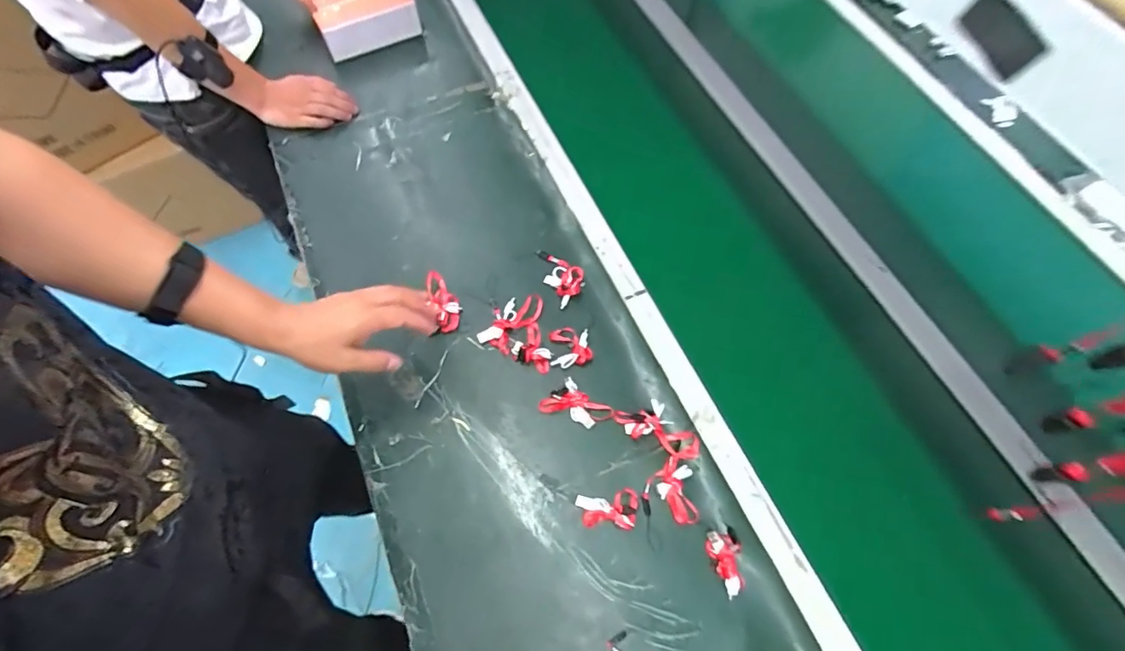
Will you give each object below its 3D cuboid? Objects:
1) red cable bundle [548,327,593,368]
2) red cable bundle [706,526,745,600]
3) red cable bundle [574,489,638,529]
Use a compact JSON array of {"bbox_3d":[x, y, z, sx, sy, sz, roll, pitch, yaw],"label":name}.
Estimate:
[{"bbox_3d":[0.010,0.028,0.701,0.055,0.014,0.059,-11,65,-4],"label":"red cable bundle"},{"bbox_3d":[0.193,0.273,0.579,0.040,0.014,0.069,-15,65,-5],"label":"red cable bundle"},{"bbox_3d":[0.055,0.223,0.604,0.072,0.015,0.043,-6,65,-1],"label":"red cable bundle"}]

